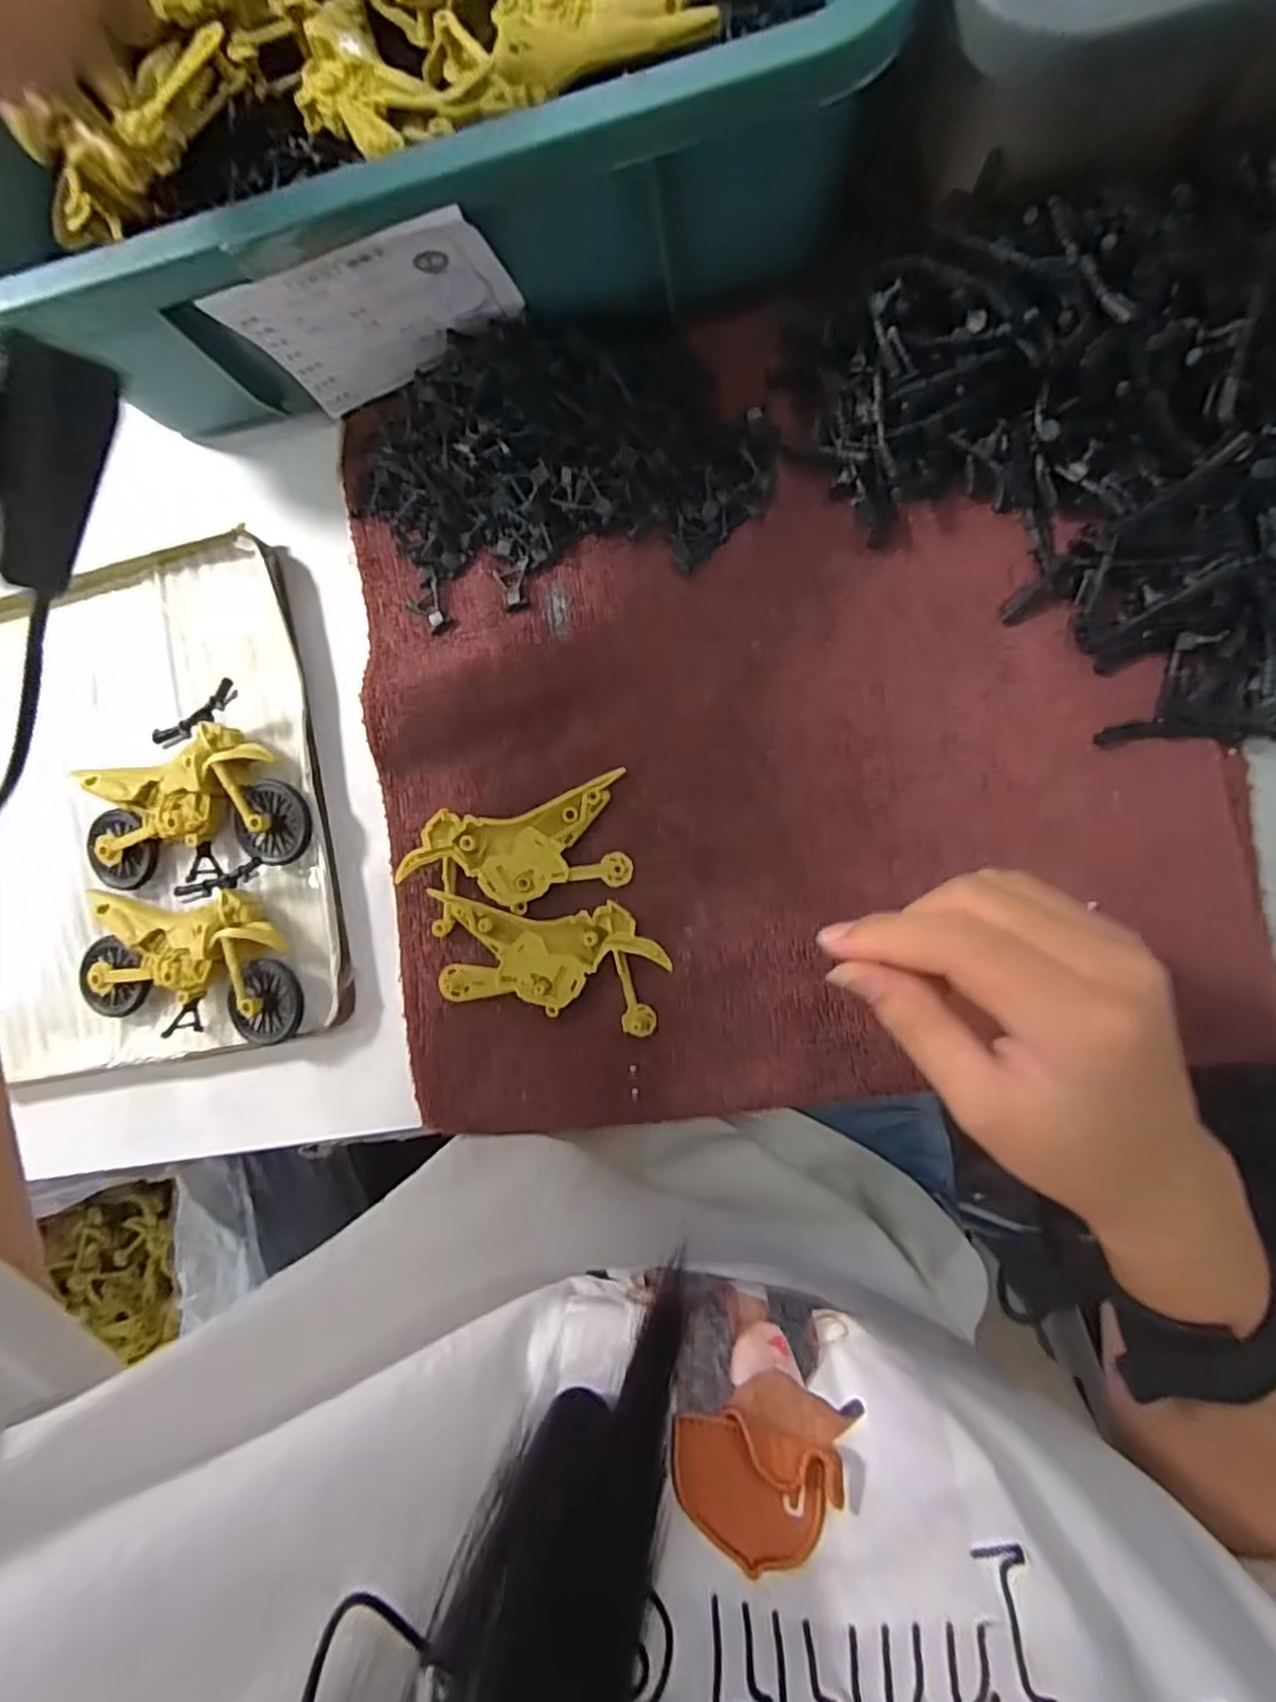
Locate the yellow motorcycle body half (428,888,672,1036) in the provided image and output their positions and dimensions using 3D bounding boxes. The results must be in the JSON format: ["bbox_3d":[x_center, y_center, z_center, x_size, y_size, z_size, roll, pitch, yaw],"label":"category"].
[{"bbox_3d":[-0.041,0.046,0.303,0.103,0.011,0.049,8,91,9],"label":"yellow motorcycle body half"}]

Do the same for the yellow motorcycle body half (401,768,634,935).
[{"bbox_3d":[-0.054,0.001,0.305,0.100,0.012,0.048,-16,87,8],"label":"yellow motorcycle body half"}]

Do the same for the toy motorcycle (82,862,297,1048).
[{"bbox_3d":[-0.211,0.053,0.323,0.108,0.024,0.078,-11,88,8],"label":"toy motorcycle"}]

